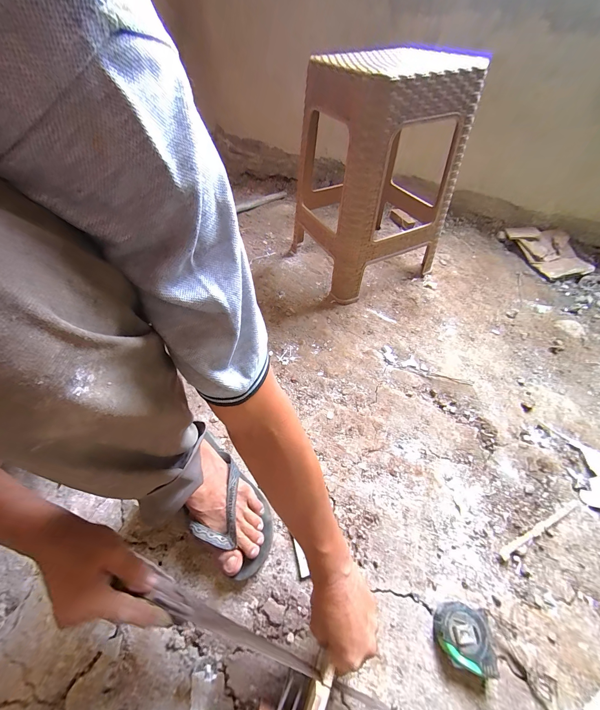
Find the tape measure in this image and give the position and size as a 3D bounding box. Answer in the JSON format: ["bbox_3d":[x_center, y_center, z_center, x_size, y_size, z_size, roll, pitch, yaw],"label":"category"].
[{"bbox_3d":[0.234,0.402,0.383,0.075,0.033,0.067,15,55,9],"label":"tape measure"}]

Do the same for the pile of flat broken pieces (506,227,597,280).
[{"bbox_3d":[0.927,-0.393,0.990,0.207,0.062,0.283,-6,55,-7],"label":"pile of flat broken pieces"}]

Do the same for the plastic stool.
[{"bbox_3d":[0.214,-0.461,0.741,0.366,0.473,0.330,-19,57,-15],"label":"plastic stool"}]

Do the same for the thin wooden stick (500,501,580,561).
[{"bbox_3d":[0.433,0.311,0.480,0.190,0.011,0.012,-20,57,-16],"label":"thin wooden stick"}]

